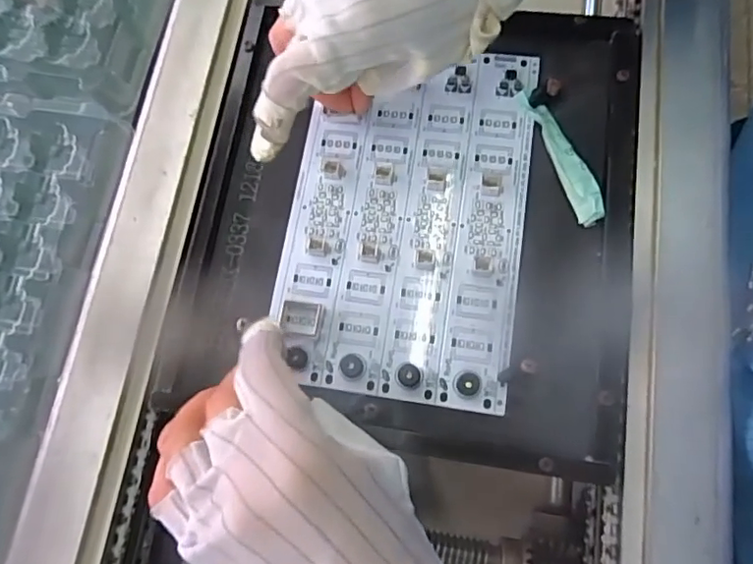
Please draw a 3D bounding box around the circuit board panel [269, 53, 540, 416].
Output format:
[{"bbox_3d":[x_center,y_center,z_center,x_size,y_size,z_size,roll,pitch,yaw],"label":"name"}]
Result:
[{"bbox_3d":[0.017,-0.038,0.317,0.125,0.011,0.200,8,76,2],"label":"circuit board panel"}]

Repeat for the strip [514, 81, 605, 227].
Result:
[{"bbox_3d":[0.101,-0.074,0.314,0.016,0.004,0.093,-28,67,23],"label":"strip"}]

